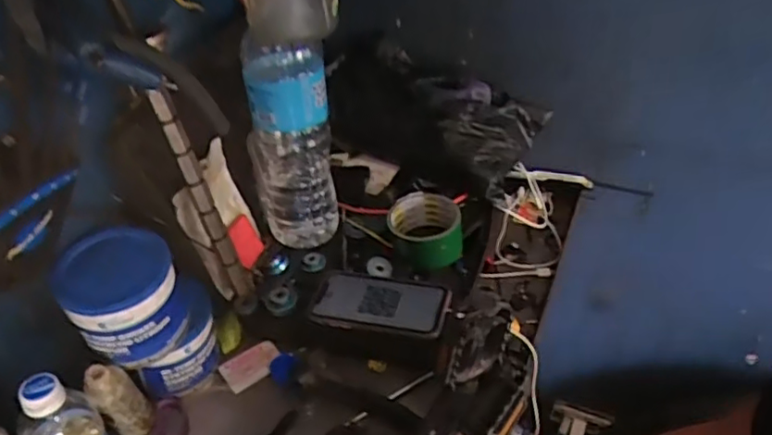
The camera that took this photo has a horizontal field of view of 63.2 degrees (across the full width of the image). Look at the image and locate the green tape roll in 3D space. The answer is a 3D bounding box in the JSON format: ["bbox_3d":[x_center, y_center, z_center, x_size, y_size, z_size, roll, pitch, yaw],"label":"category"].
[{"bbox_3d":[0.047,0.012,0.755,0.088,0.042,0.078,1,40,2],"label":"green tape roll"}]

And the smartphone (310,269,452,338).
[{"bbox_3d":[-0.006,0.093,0.706,0.154,0.011,0.081,3,39,17],"label":"smartphone"}]

